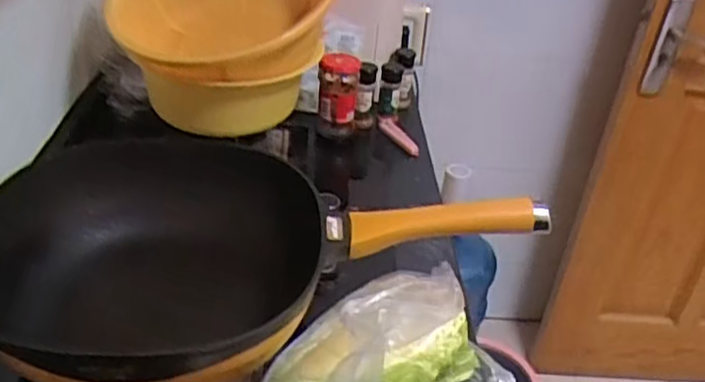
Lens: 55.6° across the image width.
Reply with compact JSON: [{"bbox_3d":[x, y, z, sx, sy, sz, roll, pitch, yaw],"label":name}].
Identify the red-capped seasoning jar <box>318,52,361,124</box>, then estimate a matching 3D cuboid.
[{"bbox_3d":[-0.022,-0.165,1.047,0.062,0.106,0.055,4,33,-2],"label":"red-capped seasoning jar"}]

